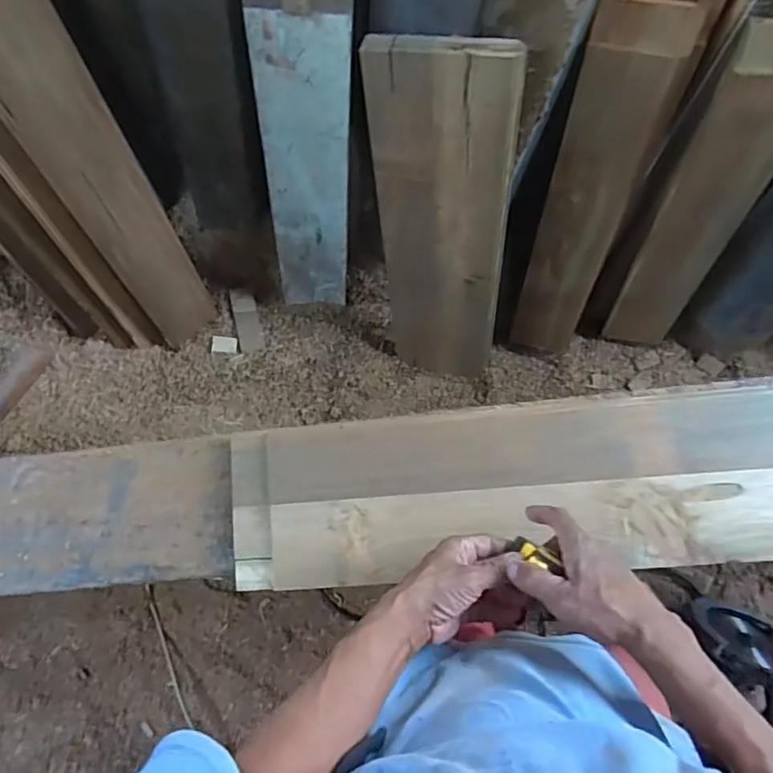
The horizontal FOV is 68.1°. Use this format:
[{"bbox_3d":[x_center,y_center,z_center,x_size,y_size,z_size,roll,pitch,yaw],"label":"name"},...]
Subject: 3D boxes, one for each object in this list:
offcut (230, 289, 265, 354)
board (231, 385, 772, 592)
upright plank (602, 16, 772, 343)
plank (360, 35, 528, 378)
[{"bbox_3d":[-0.285,-0.137,1.170,0.045,0.011,0.148,-10,70,-16],"label":"offcut"},{"bbox_3d":[0.154,0.118,0.659,0.677,0.032,0.187,-6,83,7],"label":"board"},{"bbox_3d":[0.479,-0.242,0.894,0.131,0.644,0.041,16,65,14],"label":"upright plank"},{"bbox_3d":[0.091,-0.216,0.933,0.195,0.671,0.041,6,61,8],"label":"plank"}]

